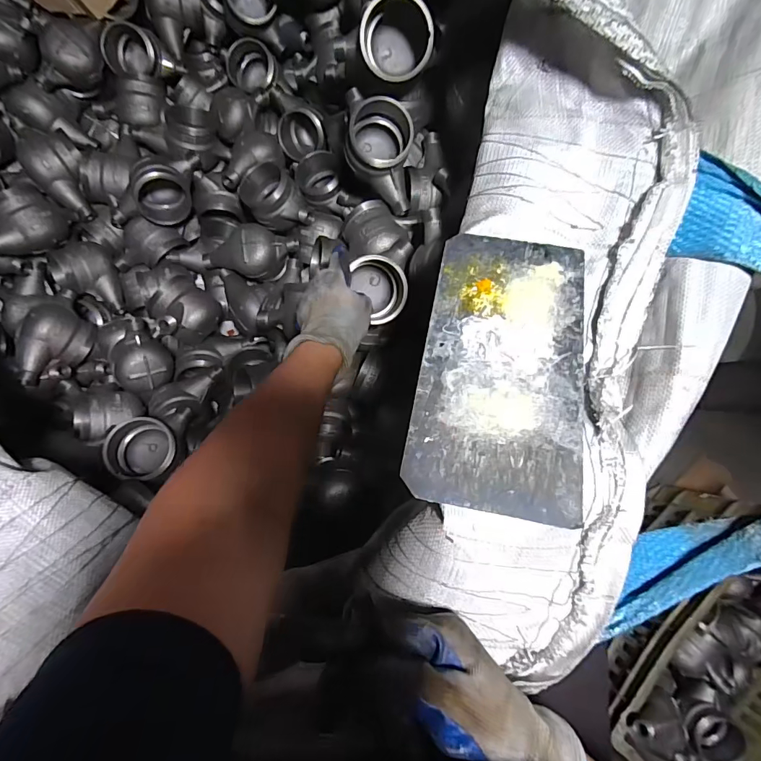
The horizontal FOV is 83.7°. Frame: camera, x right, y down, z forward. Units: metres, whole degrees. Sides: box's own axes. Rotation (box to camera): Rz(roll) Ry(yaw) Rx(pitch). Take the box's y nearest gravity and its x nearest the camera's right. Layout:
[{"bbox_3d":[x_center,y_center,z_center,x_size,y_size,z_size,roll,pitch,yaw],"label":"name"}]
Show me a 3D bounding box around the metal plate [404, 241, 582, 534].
[{"bbox_3d":[0.093,-0.018,0.324,0.118,0.004,0.231,9,65,8],"label":"metal plate"}]

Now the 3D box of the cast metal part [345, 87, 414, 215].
[{"bbox_3d":[0.000,-0.295,0.554,0.087,0.074,0.134,4,122,7],"label":"cast metal part"}]

